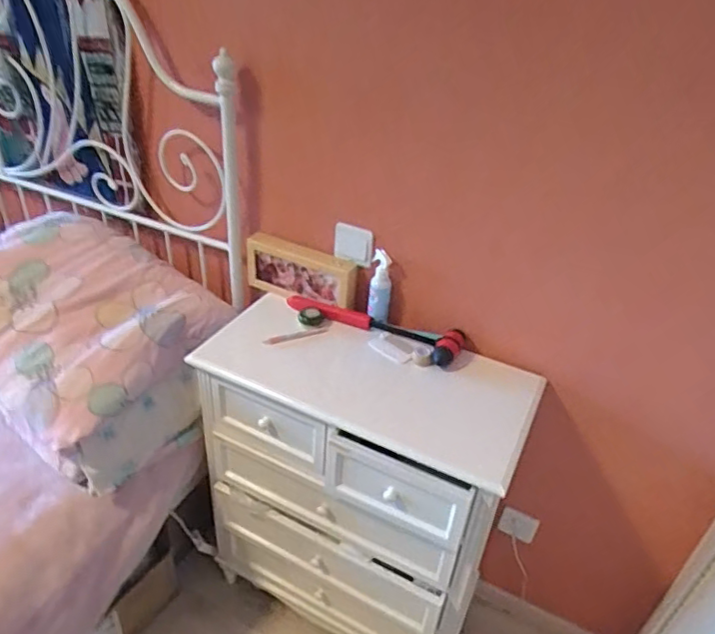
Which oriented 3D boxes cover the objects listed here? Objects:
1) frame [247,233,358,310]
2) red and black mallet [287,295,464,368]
[{"bbox_3d":[-0.127,-0.092,1.279,0.271,0.129,0.051,18,29,23],"label":"frame"},{"bbox_3d":[0.034,0.011,1.209,0.384,0.050,0.076,20,38,21],"label":"red and black mallet"}]

